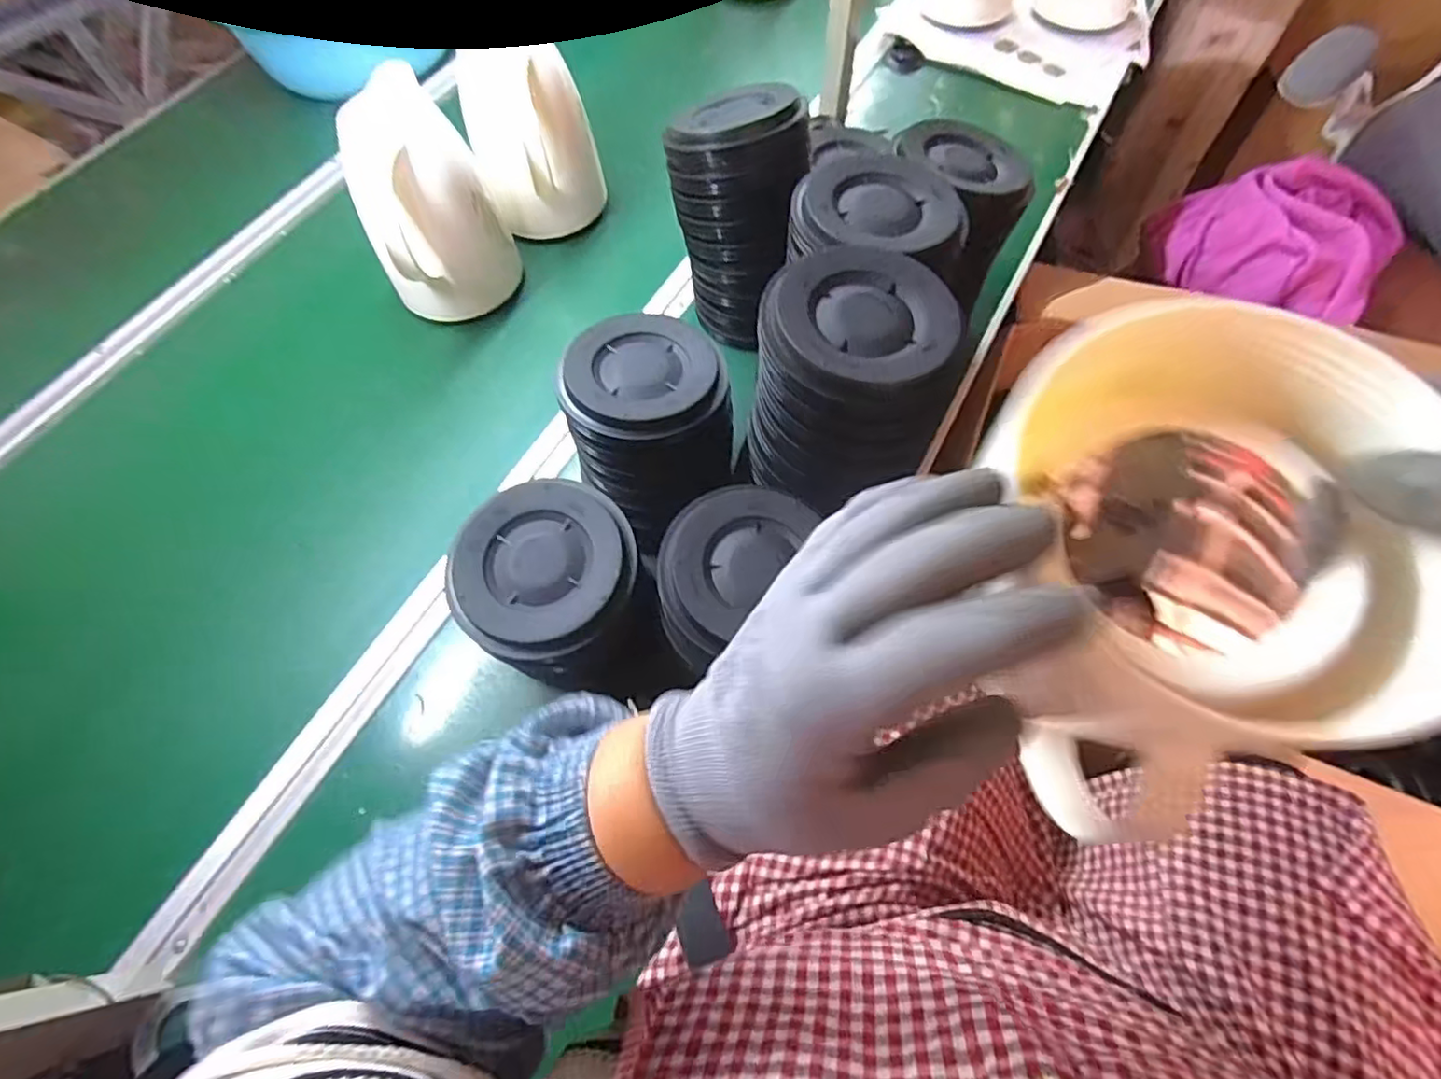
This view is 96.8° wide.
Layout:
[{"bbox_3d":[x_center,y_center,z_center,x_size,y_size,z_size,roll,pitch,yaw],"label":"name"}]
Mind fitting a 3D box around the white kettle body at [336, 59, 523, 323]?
[{"bbox_3d":[-0.291,-0.326,0.642,0.134,0.180,0.140,-24,65,-9],"label":"white kettle body"}]

